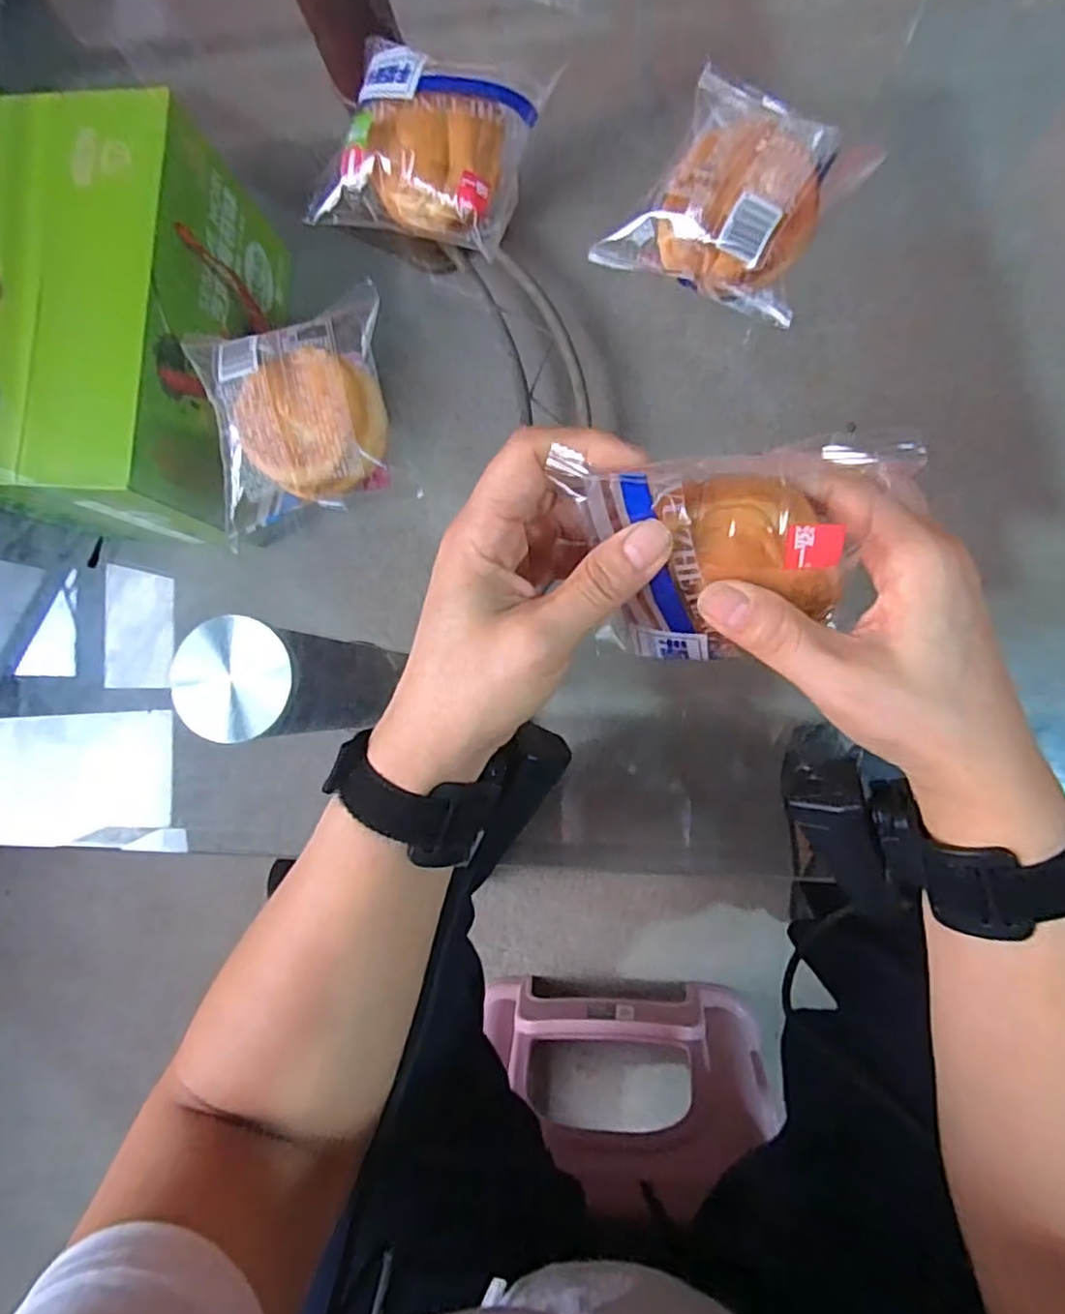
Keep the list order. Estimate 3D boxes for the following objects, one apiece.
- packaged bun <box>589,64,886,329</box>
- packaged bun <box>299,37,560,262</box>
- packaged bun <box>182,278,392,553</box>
[{"bbox_3d":[0.101,-0.234,0.339,0.103,0.042,0.101,25,89,8],"label":"packaged bun"},{"bbox_3d":[-0.061,-0.276,0.362,0.109,0.045,0.086,16,88,8],"label":"packaged bun"},{"bbox_3d":[-0.128,-0.138,0.363,0.089,0.045,0.128,-8,85,7],"label":"packaged bun"}]

